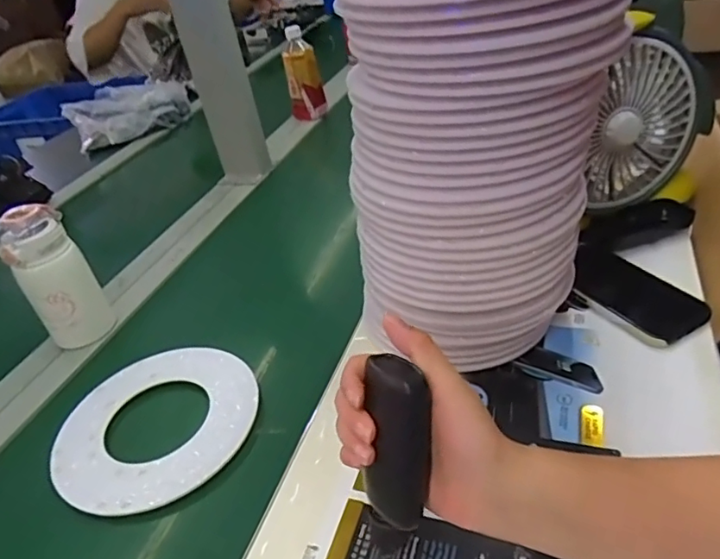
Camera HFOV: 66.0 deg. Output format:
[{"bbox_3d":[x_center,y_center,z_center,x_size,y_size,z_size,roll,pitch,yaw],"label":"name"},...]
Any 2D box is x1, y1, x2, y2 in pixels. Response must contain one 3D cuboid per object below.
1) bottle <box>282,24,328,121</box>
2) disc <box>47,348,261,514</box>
[{"bbox_3d":[-0.119,-0.428,1.198,0.075,0.196,0.071,-11,35,0],"label":"bottle"},{"bbox_3d":[-0.195,0.136,0.537,0.184,0.007,0.187,-7,35,5],"label":"disc"}]

